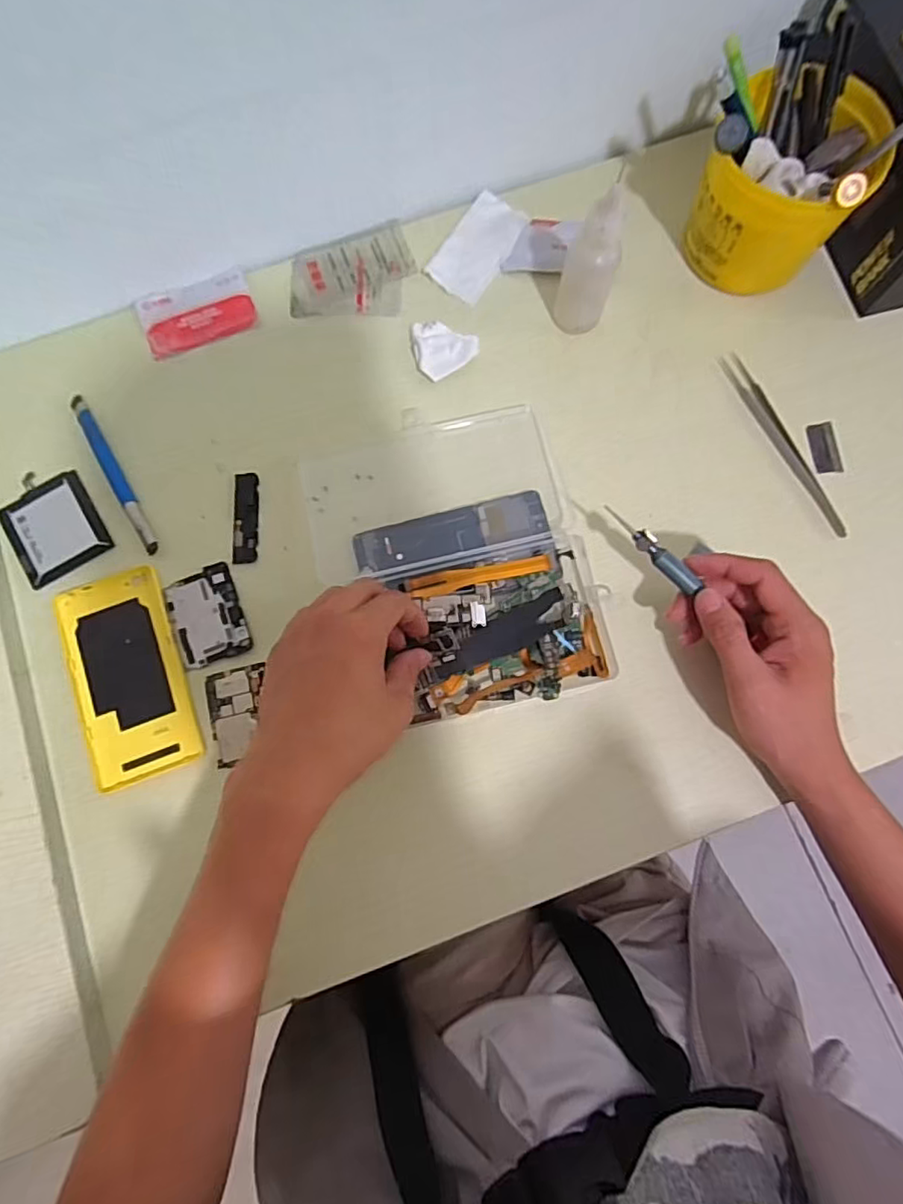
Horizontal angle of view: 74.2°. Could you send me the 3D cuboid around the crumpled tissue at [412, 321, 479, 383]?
[{"bbox_3d":[-0.009,-0.194,0.448,0.046,0.006,0.049,-36,81,-7],"label":"crumpled tissue"}]

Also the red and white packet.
[{"bbox_3d":[-0.194,-0.222,0.459,0.083,0.009,0.052,-22,79,-5],"label":"red and white packet"}]

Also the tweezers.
[{"bbox_3d":[0.241,-0.117,0.433,0.013,0.009,0.155,-24,79,-5],"label":"tweezers"}]

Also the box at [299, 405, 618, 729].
[{"bbox_3d":[0.004,-0.033,0.405,0.171,0.025,0.214,-19,79,-4],"label":"box"}]

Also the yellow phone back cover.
[{"bbox_3d":[-0.216,0.048,0.401,0.070,0.007,0.137,-19,79,-4],"label":"yellow phone back cover"}]

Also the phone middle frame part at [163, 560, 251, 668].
[{"bbox_3d":[-0.167,0.010,0.409,0.047,0.004,0.063,-20,79,-5],"label":"phone middle frame part"}]

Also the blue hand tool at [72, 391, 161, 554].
[{"bbox_3d":[-0.240,-0.092,0.425,0.011,0.004,0.133,-30,80,-6],"label":"blue hand tool"}]

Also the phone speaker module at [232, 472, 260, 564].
[{"bbox_3d":[-0.146,-0.060,0.423,0.017,0.004,0.066,-3,78,-1],"label":"phone speaker module"}]

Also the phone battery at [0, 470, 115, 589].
[{"bbox_3d":[-0.281,-0.055,0.420,0.062,0.005,0.074,-32,80,-7],"label":"phone battery"}]

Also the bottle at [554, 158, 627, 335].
[{"bbox_3d":[0.094,-0.230,0.403,0.035,0.111,0.029,32,80,6],"label":"bottle"}]

